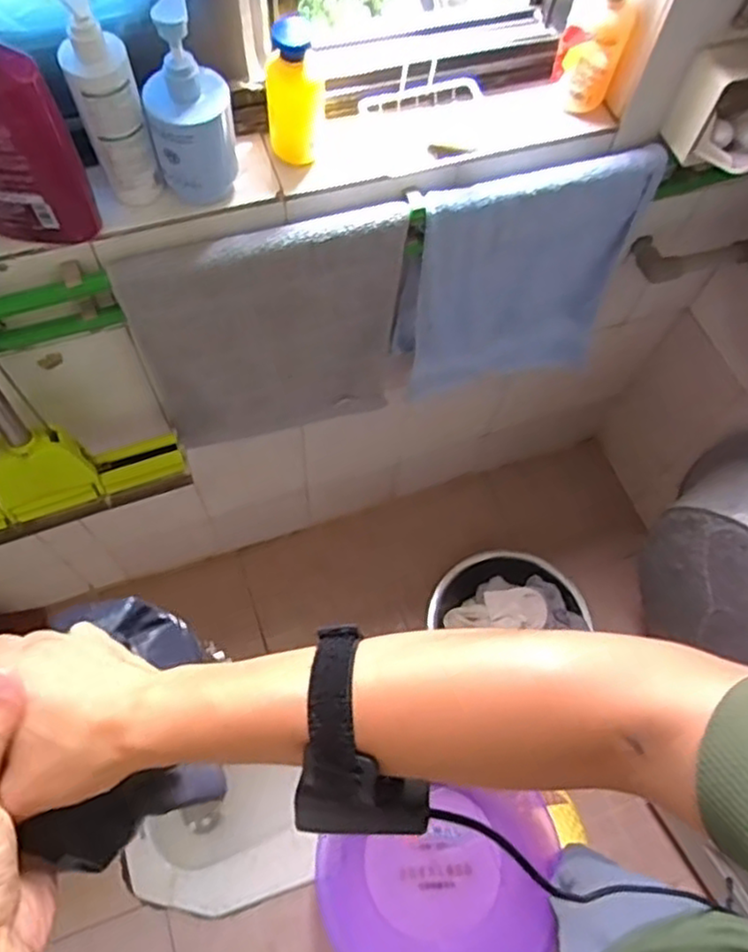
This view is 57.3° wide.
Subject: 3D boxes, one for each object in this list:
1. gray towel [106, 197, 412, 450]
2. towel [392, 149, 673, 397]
[{"bbox_3d":[-0.120,-0.159,0.876,0.318,0.373,0.039,-19,67,-12],"label":"gray towel"},{"bbox_3d":[0.193,-0.249,0.950,0.313,0.398,0.036,-12,65,-9],"label":"towel"}]

